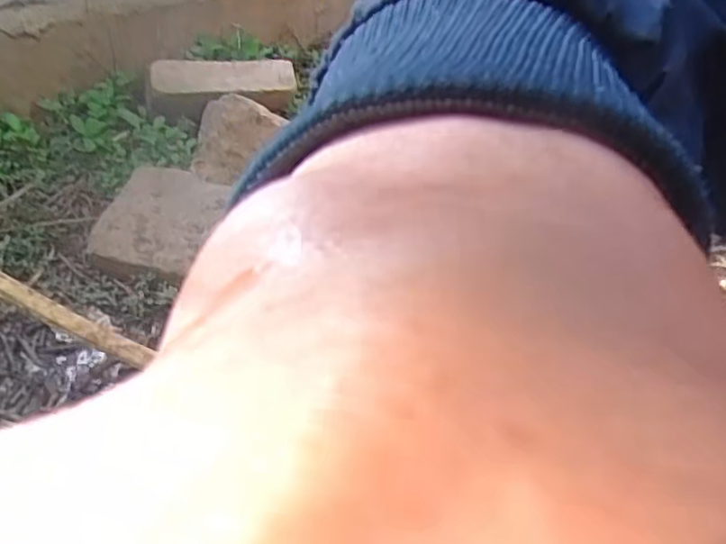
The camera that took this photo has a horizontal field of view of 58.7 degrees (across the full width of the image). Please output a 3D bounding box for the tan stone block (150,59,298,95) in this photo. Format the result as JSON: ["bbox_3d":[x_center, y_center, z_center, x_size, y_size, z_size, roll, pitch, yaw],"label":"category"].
[{"bbox_3d":[-0.259,-0.372,1.222,0.274,0.057,0.024,-6,20,-16],"label":"tan stone block"}]

